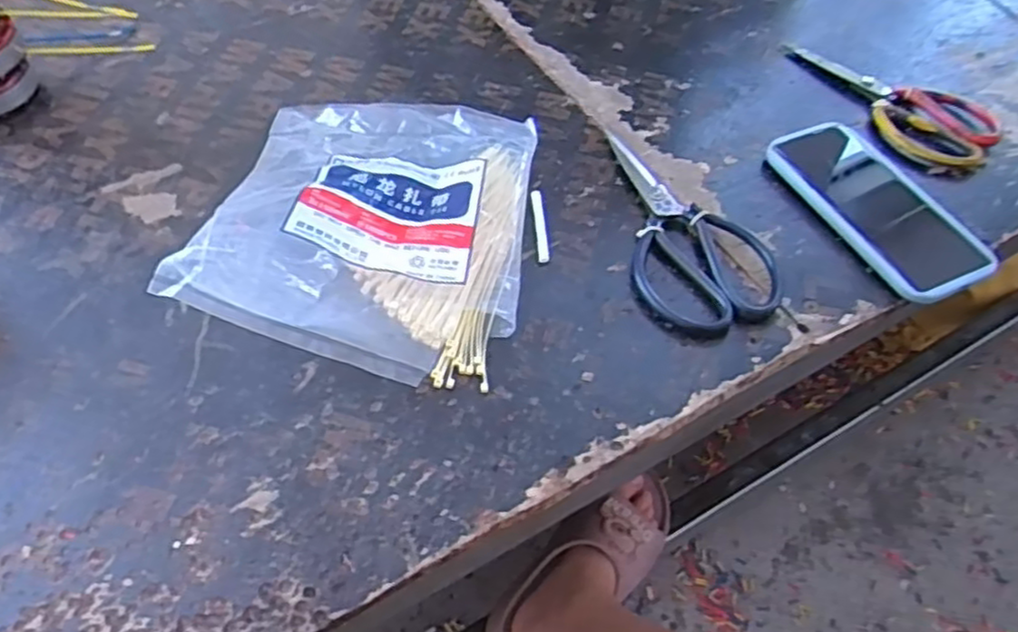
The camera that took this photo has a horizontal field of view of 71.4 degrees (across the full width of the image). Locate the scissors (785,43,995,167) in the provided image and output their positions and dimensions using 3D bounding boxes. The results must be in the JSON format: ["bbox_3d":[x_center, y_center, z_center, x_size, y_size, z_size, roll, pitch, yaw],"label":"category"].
[{"bbox_3d":[0.333,-0.195,0.617,0.095,0.020,0.196,-27,61,-21],"label":"scissors"}]

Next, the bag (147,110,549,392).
[{"bbox_3d":[-0.090,-0.081,0.481,0.204,0.067,0.254,6,54,0],"label":"bag"}]

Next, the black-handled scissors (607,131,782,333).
[{"bbox_3d":[0.113,-0.067,0.502,0.086,0.020,0.181,-17,57,-15],"label":"black-handled scissors"}]

